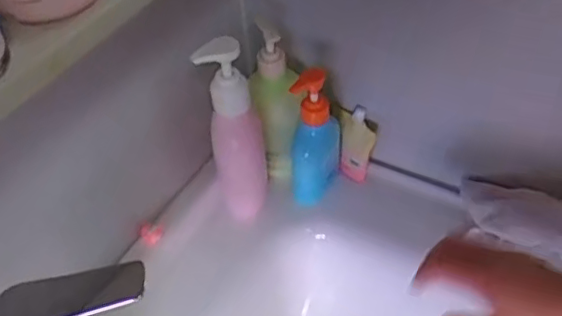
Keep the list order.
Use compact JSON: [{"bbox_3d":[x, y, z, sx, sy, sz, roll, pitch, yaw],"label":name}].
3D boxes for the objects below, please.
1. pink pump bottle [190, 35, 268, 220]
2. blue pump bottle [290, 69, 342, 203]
[{"bbox_3d":[-0.046,-0.027,0.622,0.054,0.209,0.050,-8,46,-2],"label":"pink pump bottle"},{"bbox_3d":[0.037,-0.031,0.657,0.045,0.155,0.075,6,47,11],"label":"blue pump bottle"}]

